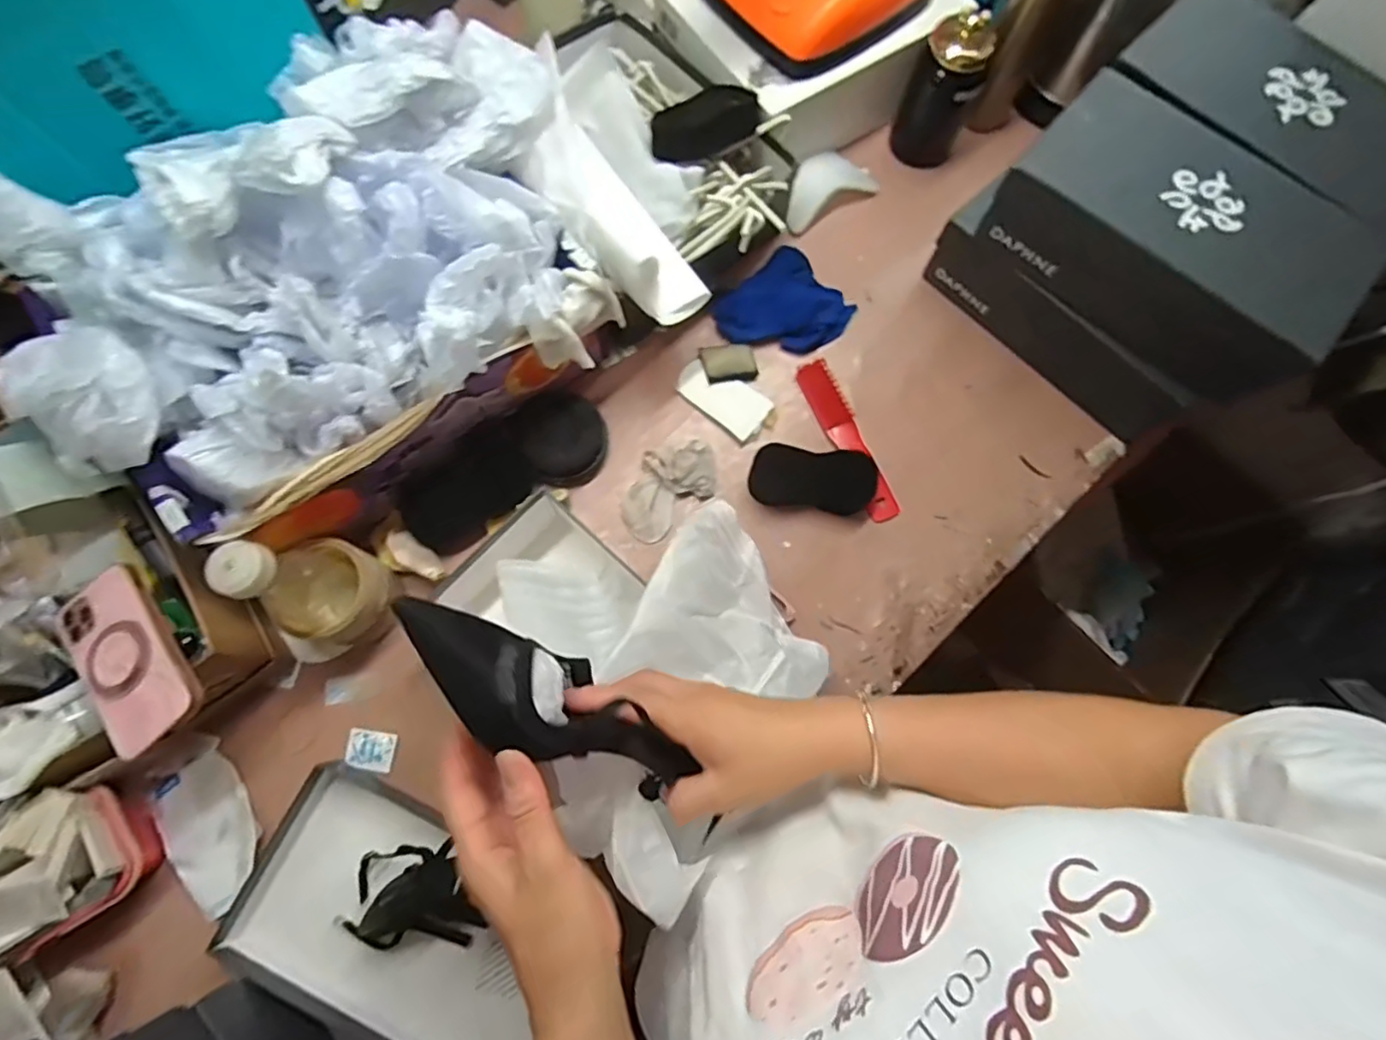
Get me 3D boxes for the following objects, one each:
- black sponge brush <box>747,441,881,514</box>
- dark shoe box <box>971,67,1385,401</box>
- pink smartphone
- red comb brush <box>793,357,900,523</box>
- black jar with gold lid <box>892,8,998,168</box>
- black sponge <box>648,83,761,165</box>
[{"bbox_3d":[0.124,-0.044,0.660,0.126,0.034,0.058,8,75,1],"label":"black sponge brush"},{"bbox_3d":[0.445,-0.262,0.593,0.293,0.092,0.163,42,78,9],"label":"dark shoe box"},{"bbox_3d":[-0.438,0.106,0.494,0.073,0.015,0.147,-40,73,-3],"label":"pink smartphone"},{"bbox_3d":[0.169,-0.088,0.689,0.039,0.015,0.189,-23,77,-8],"label":"red comb brush"},{"bbox_3d":[0.292,-0.501,0.736,0.078,0.161,0.082,28,76,6],"label":"black jar with gold lid"},{"bbox_3d":[0.018,-0.400,0.634,0.119,0.042,0.036,-21,76,-7],"label":"black sponge"}]

